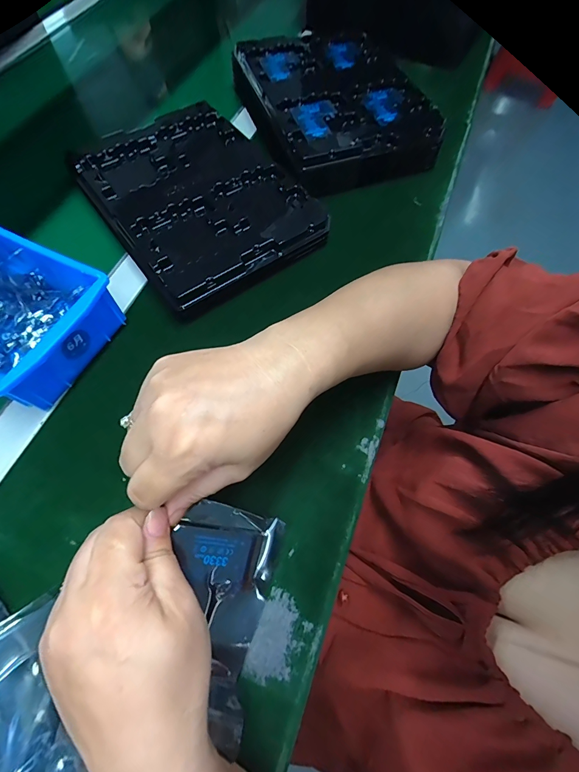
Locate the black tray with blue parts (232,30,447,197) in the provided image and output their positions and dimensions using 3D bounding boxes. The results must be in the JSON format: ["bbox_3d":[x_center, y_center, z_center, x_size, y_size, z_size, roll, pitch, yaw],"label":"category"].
[{"bbox_3d":[0.060,-0.407,0.481,0.214,0.047,0.286,-18,68,-10],"label":"black tray with blue parts"}]

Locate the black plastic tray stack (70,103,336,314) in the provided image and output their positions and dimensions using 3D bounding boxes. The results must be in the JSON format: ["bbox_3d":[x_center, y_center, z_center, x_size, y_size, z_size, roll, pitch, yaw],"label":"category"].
[{"bbox_3d":[-0.110,-0.229,0.418,0.217,0.041,0.295,-35,71,-16],"label":"black plastic tray stack"}]

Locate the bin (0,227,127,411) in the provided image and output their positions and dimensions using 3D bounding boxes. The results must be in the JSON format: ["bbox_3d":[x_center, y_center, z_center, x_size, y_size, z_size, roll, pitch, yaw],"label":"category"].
[{"bbox_3d":[-0.277,-0.074,0.324,0.194,0.064,0.126,27,67,9],"label":"bin"}]

